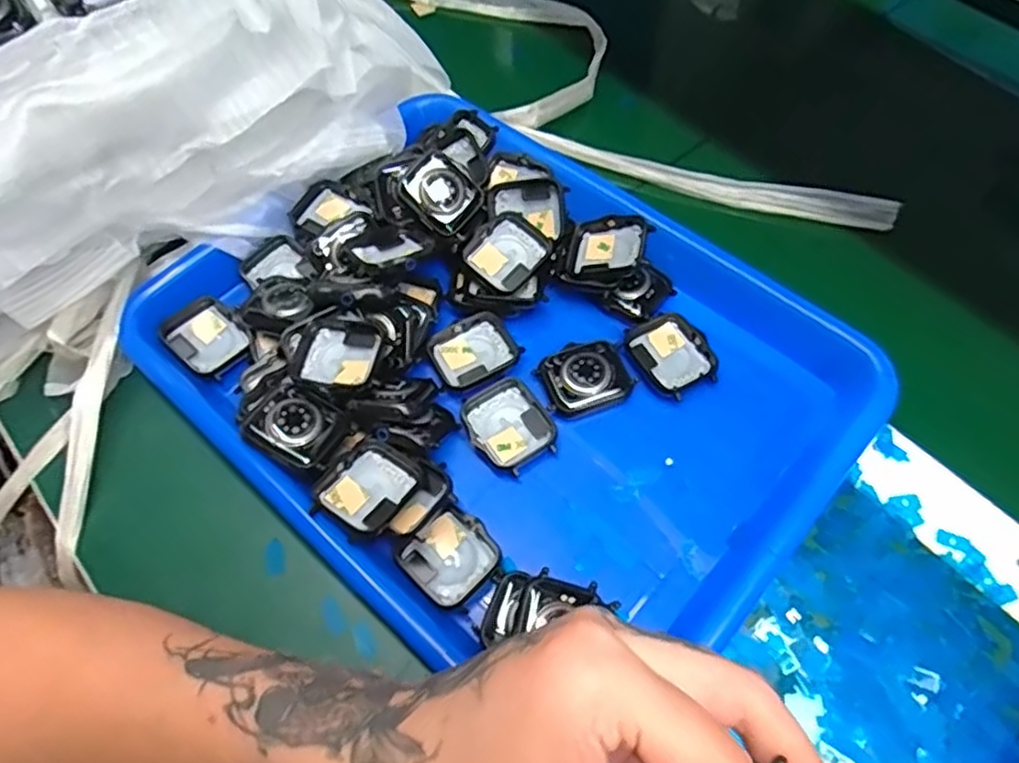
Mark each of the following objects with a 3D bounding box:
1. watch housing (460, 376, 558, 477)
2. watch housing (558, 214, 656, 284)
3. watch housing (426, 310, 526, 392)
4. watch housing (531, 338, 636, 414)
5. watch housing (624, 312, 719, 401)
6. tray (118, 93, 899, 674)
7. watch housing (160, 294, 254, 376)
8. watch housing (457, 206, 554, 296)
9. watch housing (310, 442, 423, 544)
[{"bbox_3d":[-0.001,0.022,0.340,0.039,0.008,0.046,-30,64,-14],"label":"watch housing"},{"bbox_3d":[0.053,-0.071,0.368,0.044,0.009,0.039,8,72,36],"label":"watch housing"},{"bbox_3d":[-0.019,-0.016,0.358,0.042,0.008,0.037,-27,64,-13],"label":"watch housing"},{"bbox_3d":[0.040,-0.003,0.348,0.043,0.007,0.036,-22,63,-10],"label":"watch housing"},{"bbox_3d":[0.085,-0.014,0.355,0.038,0.007,0.043,-26,64,-12],"label":"watch housing"},{"bbox_3d":[-0.001,-0.017,0.346,0.317,0.043,0.263,40,69,21],"label":"tray"},{"bbox_3d":[-0.163,-0.024,0.371,0.041,0.015,0.037,36,68,19],"label":"watch housing"},{"bbox_3d":[0.000,-0.071,0.371,0.038,0.008,0.044,43,76,3],"label":"watch housing"},{"bbox_3d":[-0.064,0.048,0.308,0.037,0.010,0.047,32,49,12],"label":"watch housing"}]

